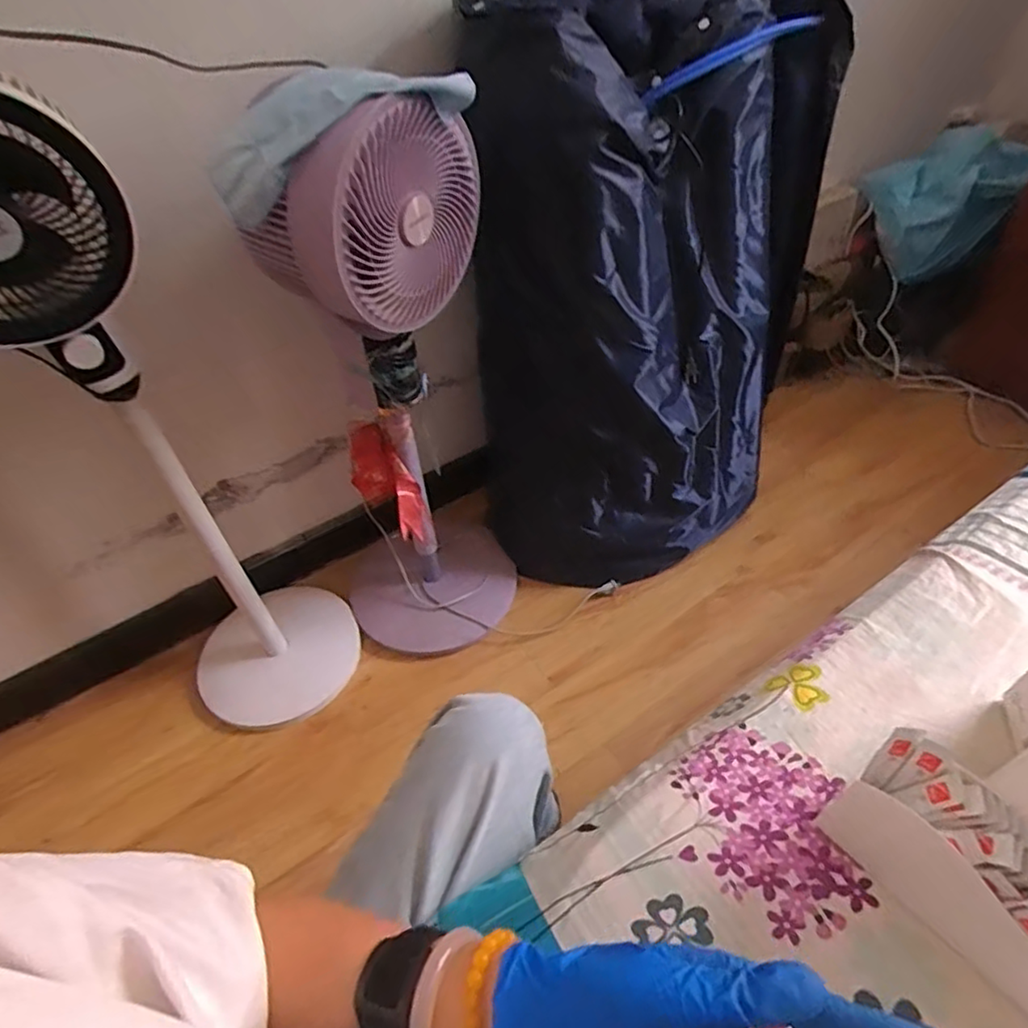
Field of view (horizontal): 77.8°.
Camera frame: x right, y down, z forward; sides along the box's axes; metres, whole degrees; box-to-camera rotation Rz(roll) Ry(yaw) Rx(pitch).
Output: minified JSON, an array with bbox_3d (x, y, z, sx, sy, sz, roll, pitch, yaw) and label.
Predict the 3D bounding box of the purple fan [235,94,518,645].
[{"bbox_3d":[-0.171,-0.127,0.972,0.302,0.861,0.265,-9,46,-5],"label":"purple fan"}]

